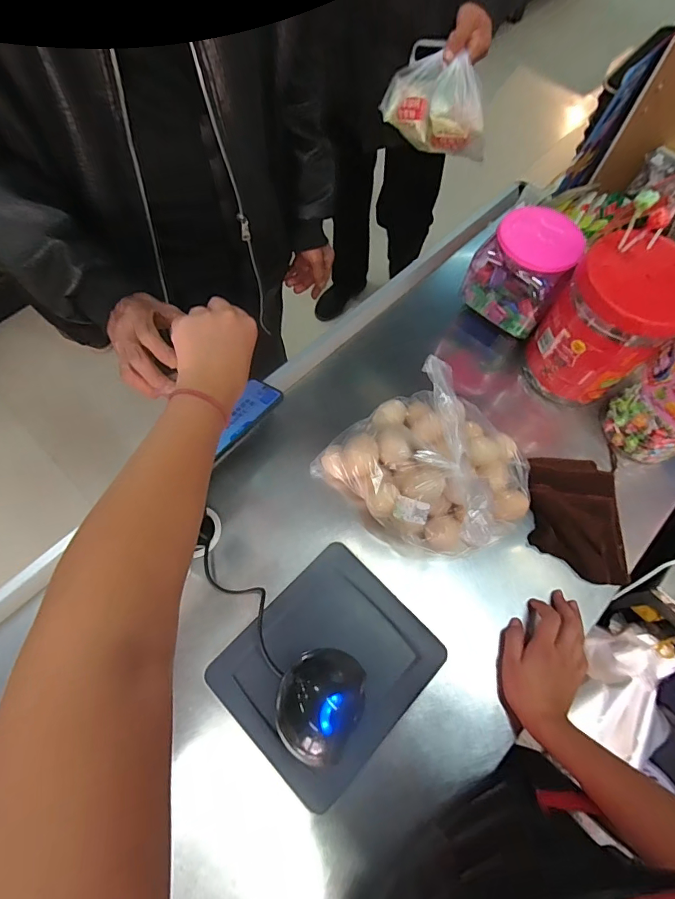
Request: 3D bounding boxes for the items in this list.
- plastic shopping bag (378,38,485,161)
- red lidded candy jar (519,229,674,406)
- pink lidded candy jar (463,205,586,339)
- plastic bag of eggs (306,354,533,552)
[{"bbox_3d":[0.171,-0.648,0.817,0.127,0.123,0.205,-25,70,-12],"label":"plastic shopping bag"},{"bbox_3d":[0.370,-0.168,0.618,0.146,0.198,0.133,1,66,-2],"label":"red lidded candy jar"},{"bbox_3d":[0.273,-0.270,0.653,0.132,0.126,0.110,36,70,13],"label":"pink lidded candy jar"},{"bbox_3d":[0.129,0.024,0.576,0.215,0.115,0.243,-38,73,-17],"label":"plastic bag of eggs"}]

